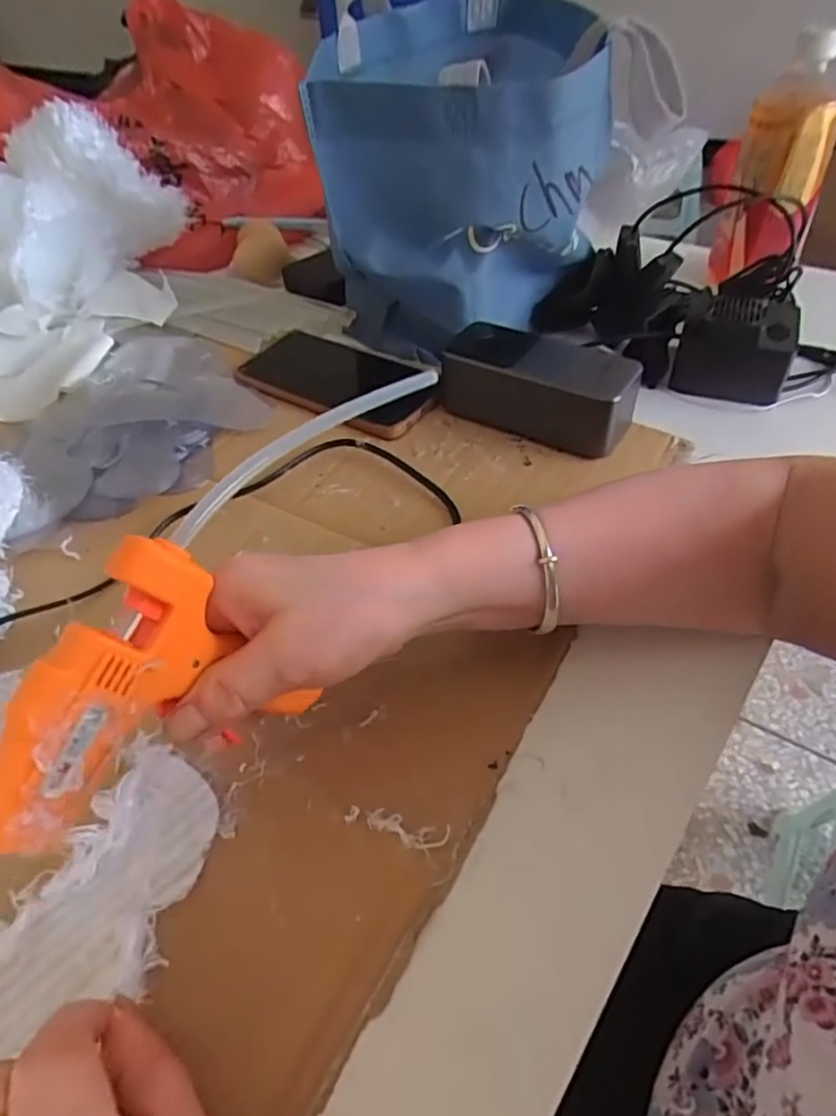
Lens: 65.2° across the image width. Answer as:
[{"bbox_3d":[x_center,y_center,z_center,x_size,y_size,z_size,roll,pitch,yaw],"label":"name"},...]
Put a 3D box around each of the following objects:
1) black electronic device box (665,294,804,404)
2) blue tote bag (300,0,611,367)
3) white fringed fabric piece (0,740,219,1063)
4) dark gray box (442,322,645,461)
[{"bbox_3d":[0.232,-0.155,0.478,0.076,0.054,0.051,16,51,19],"label":"black electronic device box"},{"bbox_3d":[0.035,-0.286,0.506,0.195,0.198,0.202,3,48,8],"label":"blue tote bag"},{"bbox_3d":[-0.132,0.141,0.255,0.071,0.016,0.132,27,51,24],"label":"white fringed fabric piece"},{"bbox_3d":[0.083,-0.116,0.454,0.138,0.054,0.065,24,54,24],"label":"dark gray box"}]

